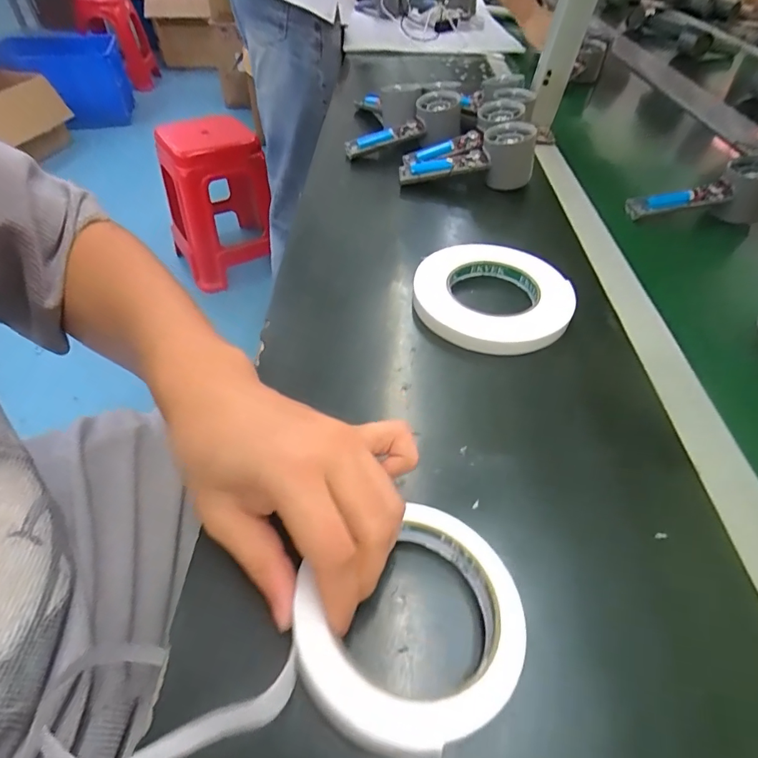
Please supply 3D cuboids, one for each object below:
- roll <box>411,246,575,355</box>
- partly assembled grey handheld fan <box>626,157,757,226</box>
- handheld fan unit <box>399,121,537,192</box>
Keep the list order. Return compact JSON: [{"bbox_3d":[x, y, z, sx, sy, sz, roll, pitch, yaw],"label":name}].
[{"bbox_3d":[0.100,-0.074,0.388,0.132,0.023,0.129,0,48,0],"label":"roll"},{"bbox_3d":[0.368,-0.212,0.504,0.154,0.061,0.045,-2,48,-2],"label":"partly assembled grey handheld fan"},{"bbox_3d":[0.108,-0.267,0.546,0.160,0.063,0.079,2,46,19],"label":"handheld fan unit"}]

